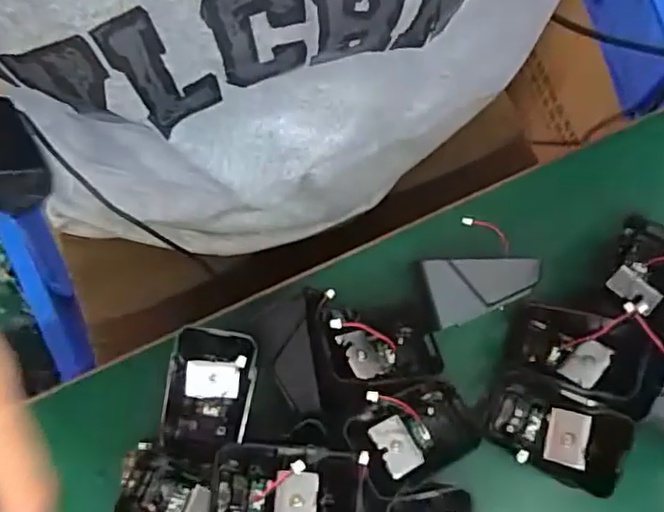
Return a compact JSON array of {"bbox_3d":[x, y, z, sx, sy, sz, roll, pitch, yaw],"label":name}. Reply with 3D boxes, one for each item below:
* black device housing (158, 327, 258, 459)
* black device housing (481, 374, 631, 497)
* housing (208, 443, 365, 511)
[{"bbox_3d":[-0.065,0.073,0.345,0.045,0.025,0.064,8,76,0],"label":"black device housing"},{"bbox_3d":[0.116,0.093,0.339,0.069,0.023,0.045,16,68,36],"label":"black device housing"},{"bbox_3d":[-0.021,0.113,0.308,0.071,0.023,0.042,5,76,0],"label":"housing"}]

